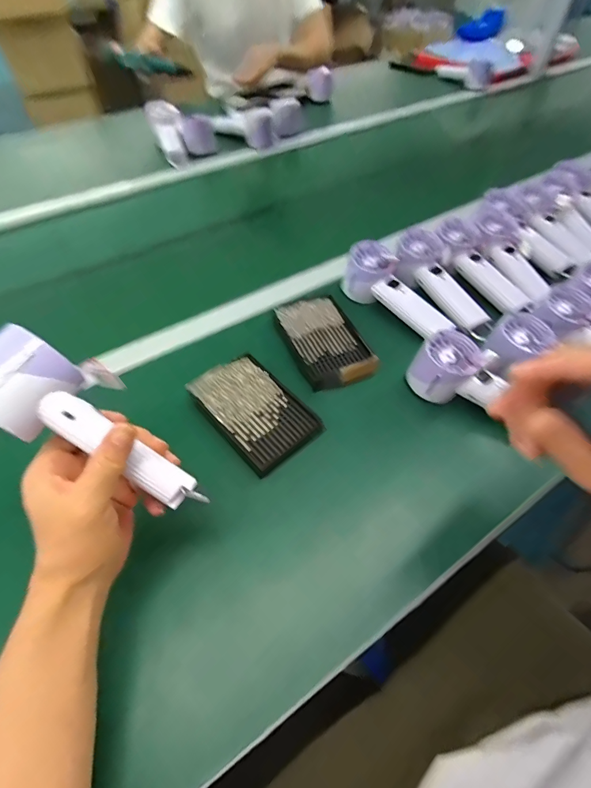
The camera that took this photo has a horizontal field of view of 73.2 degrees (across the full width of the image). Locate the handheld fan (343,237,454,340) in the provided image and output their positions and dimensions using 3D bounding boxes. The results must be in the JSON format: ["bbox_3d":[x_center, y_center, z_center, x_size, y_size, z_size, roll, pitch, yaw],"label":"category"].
[{"bbox_3d":[0.141,-0.140,0.556,0.062,0.063,0.176,-40,77,-25],"label":"handheld fan"}]

